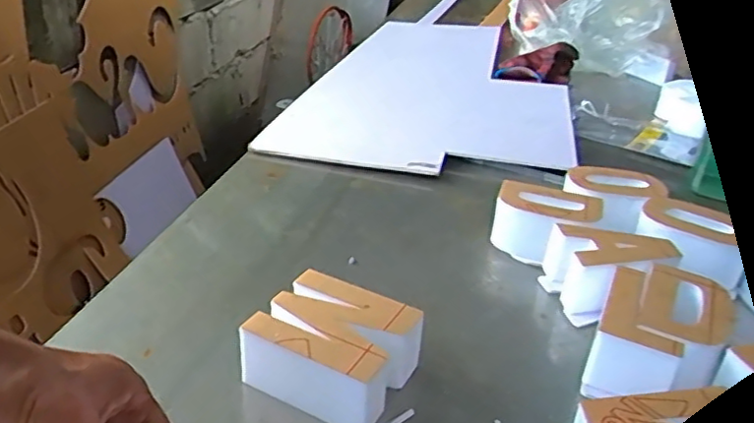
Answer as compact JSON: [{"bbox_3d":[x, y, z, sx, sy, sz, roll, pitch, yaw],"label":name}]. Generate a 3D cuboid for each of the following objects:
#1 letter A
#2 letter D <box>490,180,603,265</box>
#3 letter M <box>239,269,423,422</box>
[{"bbox_3d":[0.175,0.043,0.481,0.085,0.050,0.065,-3,29,-14],"label":"letter A"},{"bbox_3d":[0.137,0.012,0.526,0.084,0.048,0.070,12,29,12],"label":"letter D"},{"bbox_3d":[-0.026,0.082,0.376,0.086,0.045,0.074,18,31,22],"label":"letter M"}]

